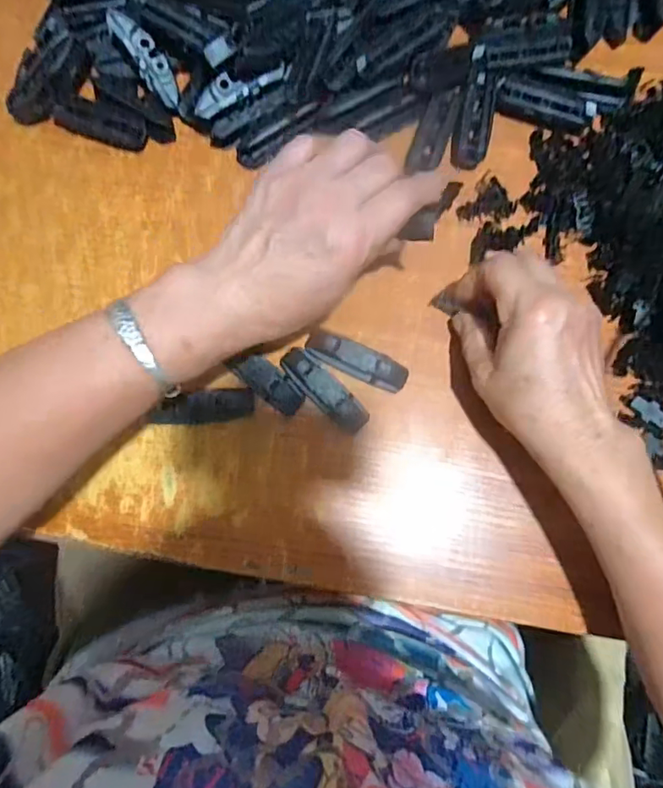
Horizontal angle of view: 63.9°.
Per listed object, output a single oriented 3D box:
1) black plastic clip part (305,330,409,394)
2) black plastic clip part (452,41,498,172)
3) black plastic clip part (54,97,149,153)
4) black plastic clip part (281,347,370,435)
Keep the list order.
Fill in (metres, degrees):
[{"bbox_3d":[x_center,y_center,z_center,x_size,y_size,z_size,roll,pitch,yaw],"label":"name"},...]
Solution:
[{"bbox_3d":[0.017,-0.023,0.368,0.072,0.019,0.021,24,83,3],"label":"black plastic clip part"},{"bbox_3d":[0.105,-0.209,0.384,0.025,0.006,0.092,11,82,1],"label":"black plastic clip part"},{"bbox_3d":[-0.170,-0.201,0.392,0.070,0.016,0.024,22,82,3],"label":"black plastic clip part"},{"bbox_3d":[-0.006,-0.003,0.365,0.073,0.020,0.022,43,84,5],"label":"black plastic clip part"}]

